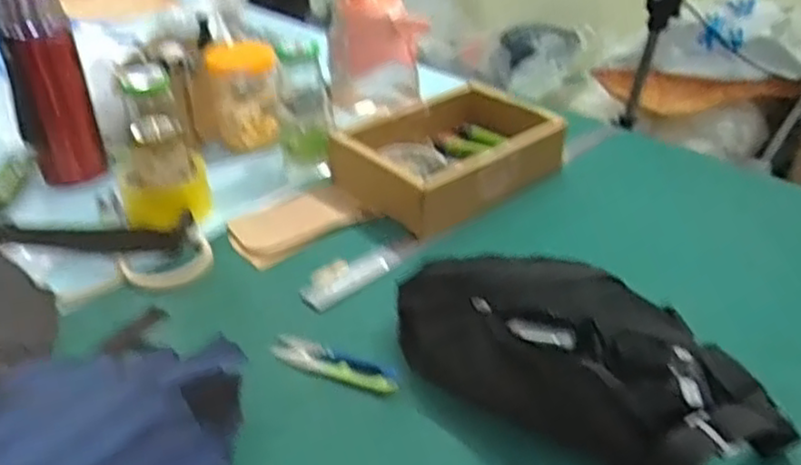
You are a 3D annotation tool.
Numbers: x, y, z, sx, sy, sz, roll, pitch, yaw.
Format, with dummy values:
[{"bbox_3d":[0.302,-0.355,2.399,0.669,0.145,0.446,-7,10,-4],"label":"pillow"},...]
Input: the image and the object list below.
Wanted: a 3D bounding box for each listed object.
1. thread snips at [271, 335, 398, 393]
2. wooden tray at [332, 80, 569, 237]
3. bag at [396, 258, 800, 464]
[{"bbox_3d":[-0.057,0.114,0.616,0.116,0.006,0.029,14,37,21],"label":"thread snips"},{"bbox_3d":[0.058,-0.102,0.868,0.249,0.062,0.201,-27,42,-33],"label":"wooden tray"},{"bbox_3d":[0.143,0.095,0.578,0.299,0.073,0.151,21,40,29],"label":"bag"}]

